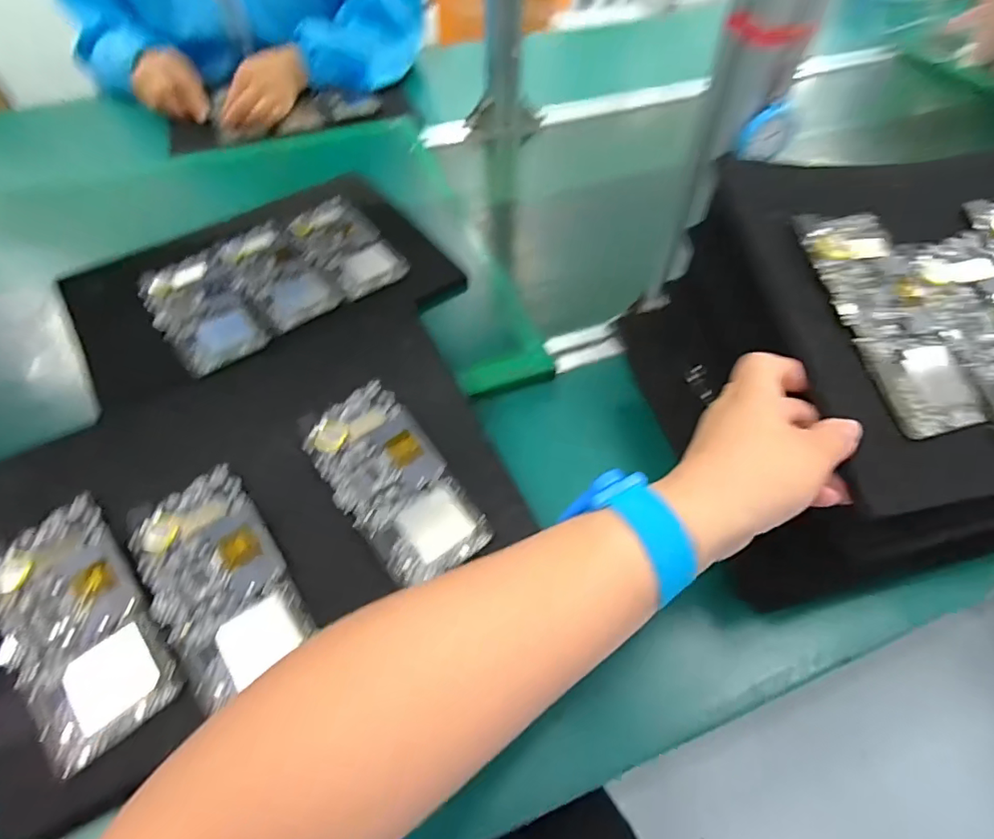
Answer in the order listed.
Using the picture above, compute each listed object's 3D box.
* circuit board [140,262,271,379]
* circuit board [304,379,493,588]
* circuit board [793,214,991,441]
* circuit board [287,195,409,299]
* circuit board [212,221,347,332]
[{"bbox_3d":[-0.283,-0.103,0.502,0.074,0.005,0.148,-34,61,-24],"label":"circuit board"},{"bbox_3d":[-0.075,0.045,0.383,0.077,0.004,0.148,-32,71,-17],"label":"circuit board"},{"bbox_3d":[0.255,-0.066,0.340,0.084,0.006,0.153,-9,74,-19],"label":"circuit board"},{"bbox_3d":[-0.159,-0.185,0.557,0.079,0.012,0.142,-33,60,-23],"label":"circuit board"},{"bbox_3d":[-0.224,-0.149,0.534,0.074,0.010,0.151,-37,62,-25],"label":"circuit board"}]

